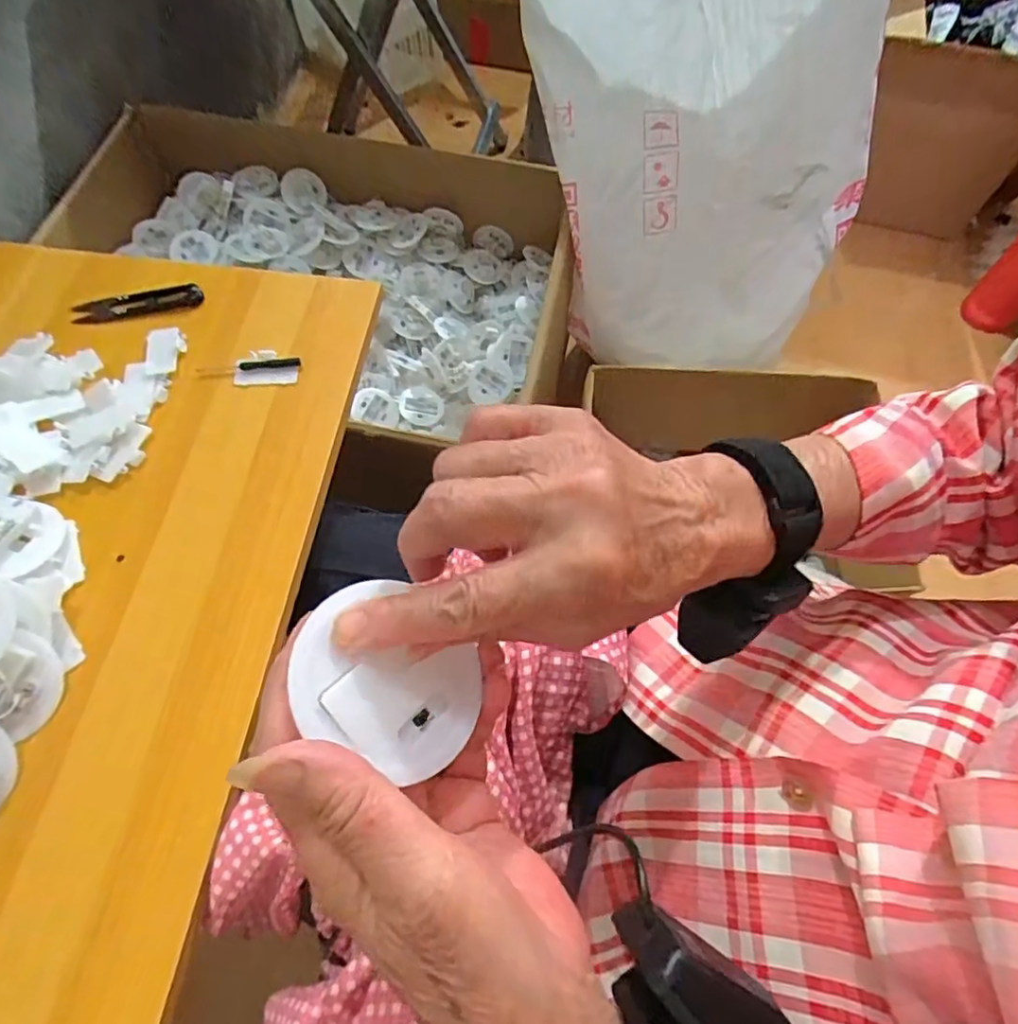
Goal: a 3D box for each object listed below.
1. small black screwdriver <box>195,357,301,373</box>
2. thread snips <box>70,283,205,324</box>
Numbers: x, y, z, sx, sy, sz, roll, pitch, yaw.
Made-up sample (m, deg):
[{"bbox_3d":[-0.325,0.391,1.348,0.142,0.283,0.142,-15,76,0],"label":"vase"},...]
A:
[{"bbox_3d":[-0.198,-0.112,0.460,0.077,0.005,0.009,-2,64,-1],"label":"small black screwdriver"},{"bbox_3d":[-0.294,-0.165,0.481,0.096,0.007,0.023,-10,65,-5],"label":"thread snips"}]

